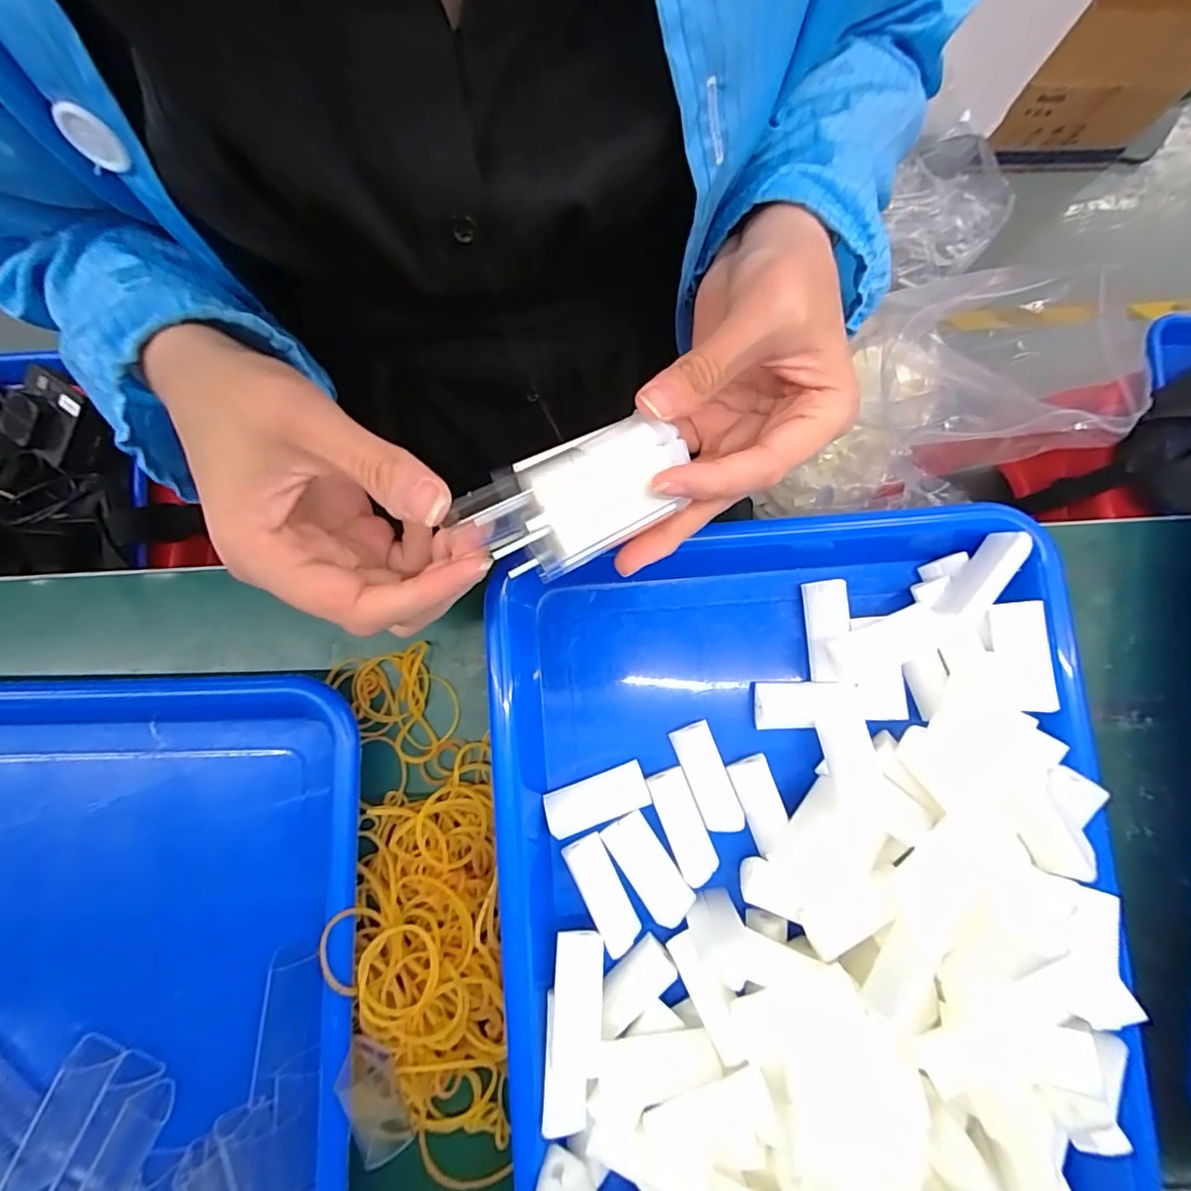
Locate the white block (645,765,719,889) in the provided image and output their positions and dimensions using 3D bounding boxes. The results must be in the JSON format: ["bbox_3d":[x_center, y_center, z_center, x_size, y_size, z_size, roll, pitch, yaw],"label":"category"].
[{"bbox_3d":[0.038,0.101,0.236,0.017,0.007,0.046,-22,85,-2],"label":"white block"}]

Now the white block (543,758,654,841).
[{"bbox_3d":[0.000,0.091,0.239,0.045,0.007,0.020,-21,85,-2],"label":"white block"}]

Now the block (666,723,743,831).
[{"bbox_3d":[0.049,0.081,0.239,0.017,0.008,0.047,-21,85,-2],"label":"block"}]

